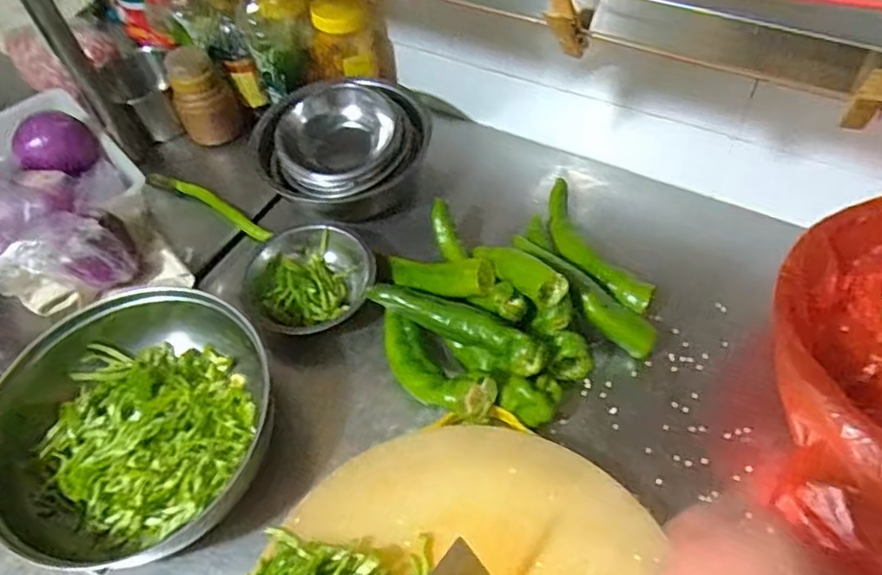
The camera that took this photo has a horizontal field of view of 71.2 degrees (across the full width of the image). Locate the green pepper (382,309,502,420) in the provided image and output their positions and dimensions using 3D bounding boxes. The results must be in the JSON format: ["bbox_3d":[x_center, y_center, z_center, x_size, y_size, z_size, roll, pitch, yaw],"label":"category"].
[{"bbox_3d":[-0.018,0.072,0.607,0.062,0.043,0.158,-41,60,-22],"label":"green pepper"}]

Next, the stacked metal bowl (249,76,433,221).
[{"bbox_3d":[-0.119,-0.174,0.778,0.215,0.100,0.179,-17,74,3],"label":"stacked metal bowl"}]

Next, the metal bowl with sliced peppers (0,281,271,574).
[{"bbox_3d":[-0.284,0.121,0.590,0.254,0.083,0.272,15,57,16],"label":"metal bowl with sliced peppers"}]

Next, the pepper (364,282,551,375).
[{"bbox_3d":[0.013,0.033,0.616,0.192,0.044,0.042,24,60,21],"label":"pepper"}]

